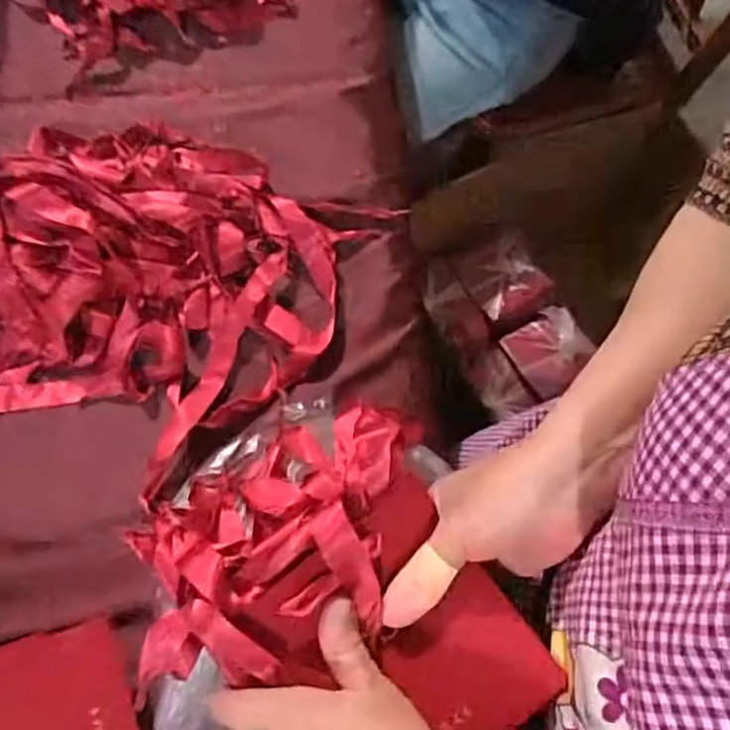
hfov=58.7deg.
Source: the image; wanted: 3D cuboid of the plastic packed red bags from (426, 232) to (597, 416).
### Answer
[{"bbox_3d":[0.245,-0.084,1.140,0.243,0.104,0.255,-23,72,-11],"label":"plastic packed red bags"}]

